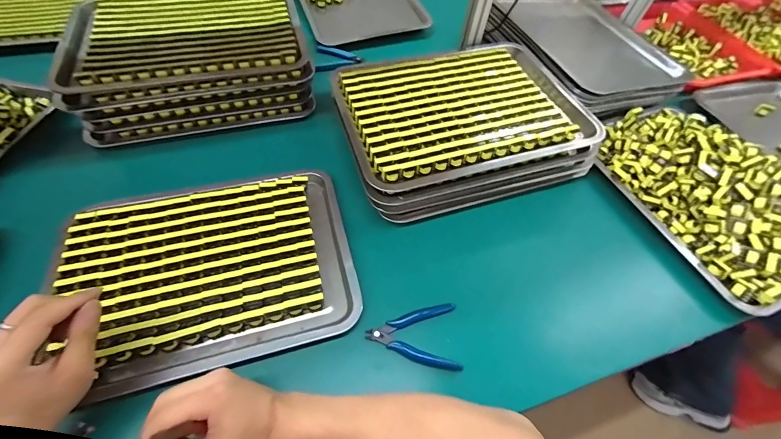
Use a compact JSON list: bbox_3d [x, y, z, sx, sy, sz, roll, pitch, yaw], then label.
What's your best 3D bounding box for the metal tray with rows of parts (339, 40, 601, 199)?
[{"bbox_3d":[0.122,-0.196,0.551,0.398,0.035,0.282,-15,60,-13],"label":"metal tray with rows of parts"}]

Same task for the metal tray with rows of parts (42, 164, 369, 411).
[{"bbox_3d":[-0.233,0.061,0.445,0.356,0.023,0.266,-13,59,-12],"label":"metal tray with rows of parts"}]

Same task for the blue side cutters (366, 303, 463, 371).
[{"bbox_3d":[0.028,0.149,0.415,0.111,0.010,0.078,-1,58,-5],"label":"blue side cutters"}]

